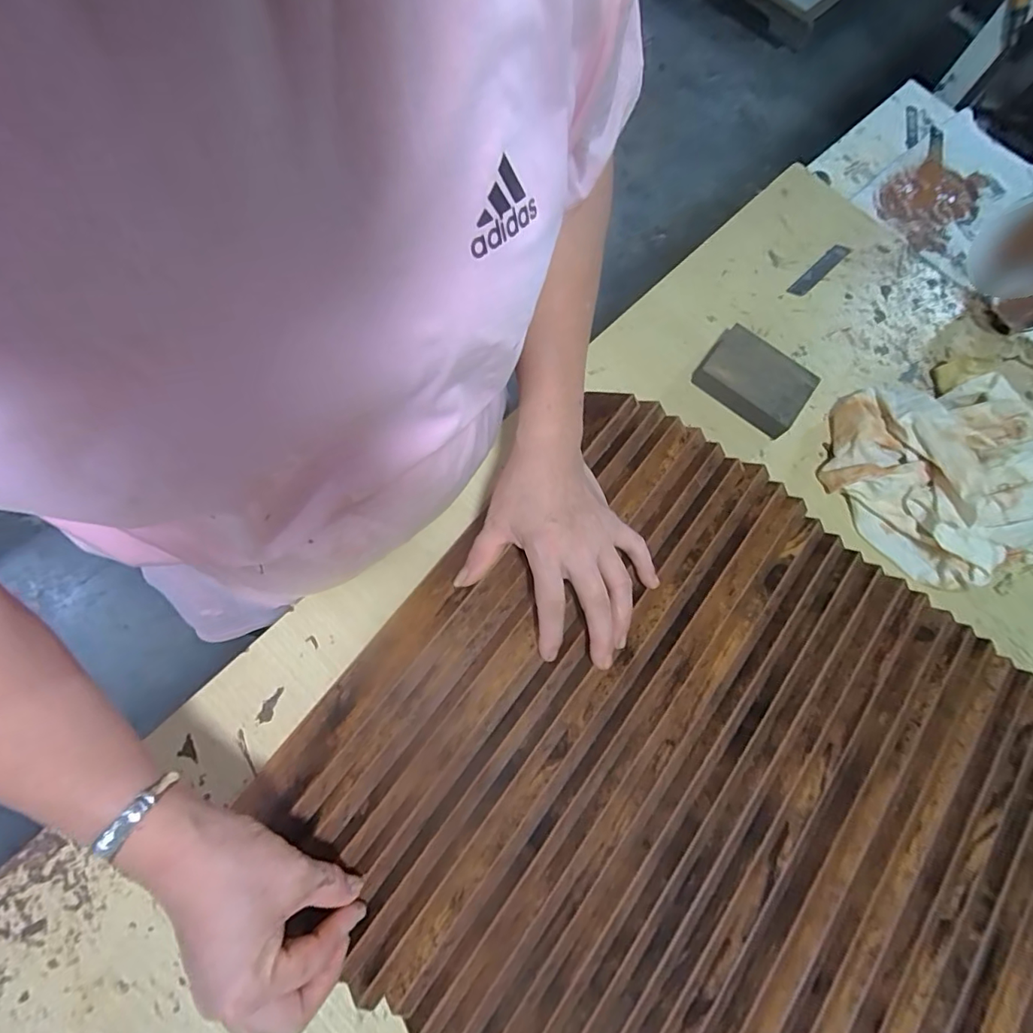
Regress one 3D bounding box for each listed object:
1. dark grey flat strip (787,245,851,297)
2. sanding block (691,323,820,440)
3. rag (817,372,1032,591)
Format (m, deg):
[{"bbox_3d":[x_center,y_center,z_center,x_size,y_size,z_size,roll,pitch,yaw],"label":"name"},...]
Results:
[{"bbox_3d":[0.328,-0.267,0.567,0.082,0.005,0.018,-43,72,-7],"label":"dark grey flat strip"},{"bbox_3d":[0.232,-0.135,0.505,0.101,0.025,0.072,37,74,7],"label":"sanding block"},{"bbox_3d":[0.410,-0.045,0.475,0.225,0.069,0.197,-14,75,-9],"label":"rag"}]

